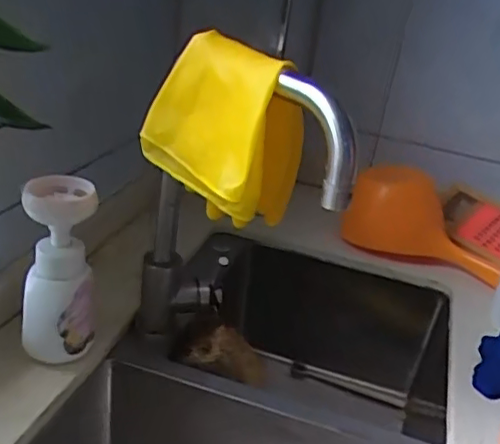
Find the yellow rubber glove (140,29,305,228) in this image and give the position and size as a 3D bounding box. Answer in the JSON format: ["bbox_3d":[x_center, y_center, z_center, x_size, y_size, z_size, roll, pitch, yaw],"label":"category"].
[{"bbox_3d":[-0.026,-0.080,0.516,0.120,0.140,0.079,27,31,32],"label":"yellow rubber glove"}]

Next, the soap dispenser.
[{"bbox_3d":[-0.184,0.045,0.583,0.067,0.167,0.065,-1,28,-21],"label":"soap dispenser"}]

